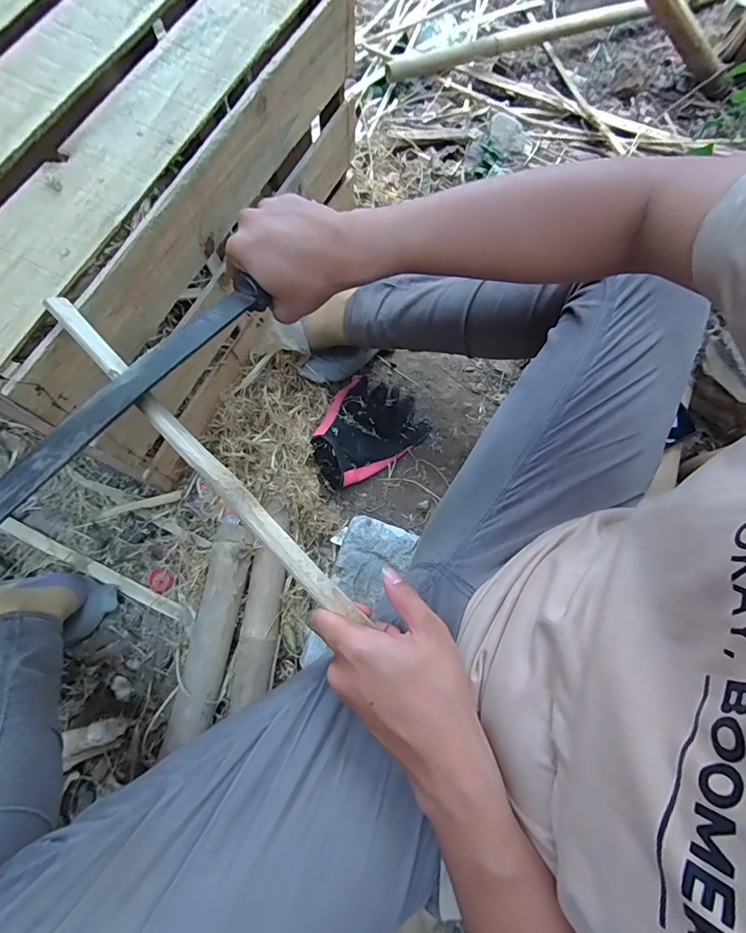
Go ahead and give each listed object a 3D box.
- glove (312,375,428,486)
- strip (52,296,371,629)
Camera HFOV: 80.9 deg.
[{"bbox_3d":[-0.012,-0.059,0.674,0.182,0.035,0.133,-38,92,-15],"label":"glove"},{"bbox_3d":[-0.137,-0.012,0.333,0.334,0.006,0.019,46,50,6],"label":"strip"}]

